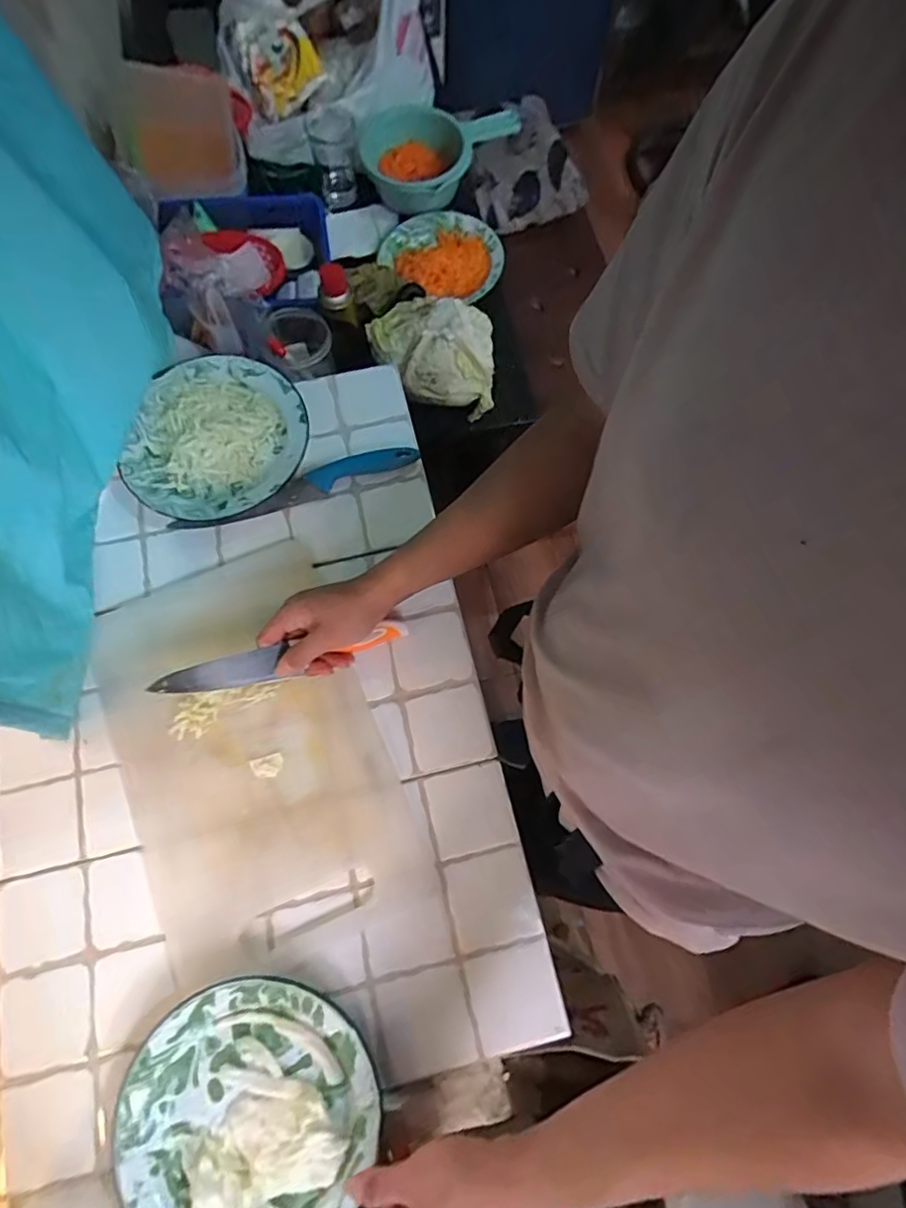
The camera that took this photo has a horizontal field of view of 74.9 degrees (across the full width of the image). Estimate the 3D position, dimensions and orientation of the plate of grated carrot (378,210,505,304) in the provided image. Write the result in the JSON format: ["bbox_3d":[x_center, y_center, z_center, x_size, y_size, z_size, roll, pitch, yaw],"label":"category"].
[{"bbox_3d":[-0.016,-0.592,1.001,0.202,0.026,0.175,17,73,4],"label":"plate of grated carrot"}]

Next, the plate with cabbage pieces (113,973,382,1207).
[{"bbox_3d":[-0.169,0.427,0.492,0.198,0.031,0.206,0,72,-1],"label":"plate with cabbage pieces"}]

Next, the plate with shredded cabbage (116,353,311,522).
[{"bbox_3d":[-0.269,-0.191,0.682,0.194,0.029,0.198,0,72,-1],"label":"plate with shredded cabbage"}]

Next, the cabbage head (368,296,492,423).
[{"bbox_3d":[-0.029,-0.362,0.864,0.175,0.103,0.135,-2,72,-2],"label":"cabbage head"}]

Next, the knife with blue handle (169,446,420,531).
[{"bbox_3d":[-0.178,-0.132,0.674,0.284,0.014,0.029,-21,74,-7],"label":"knife with blue handle"}]

